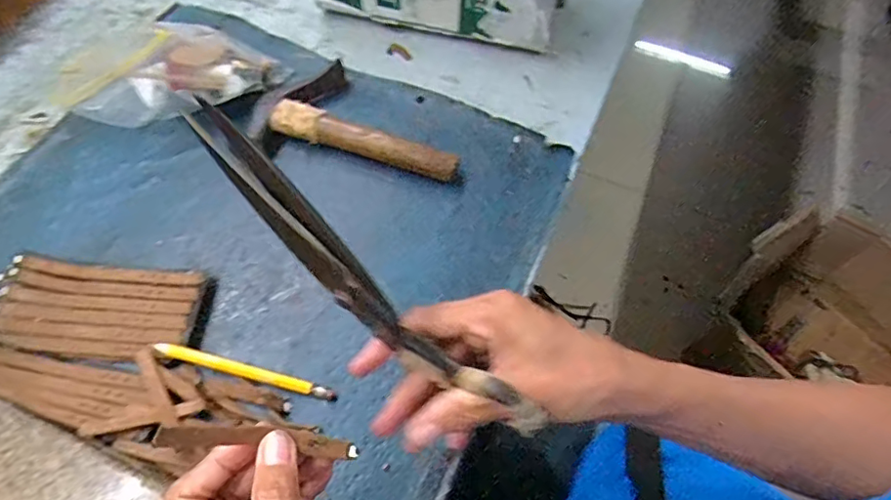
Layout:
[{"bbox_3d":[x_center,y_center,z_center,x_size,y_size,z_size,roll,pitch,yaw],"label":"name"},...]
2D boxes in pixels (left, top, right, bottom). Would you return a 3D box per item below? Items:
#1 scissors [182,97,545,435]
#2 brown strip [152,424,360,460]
[{"bbox_3d":[-0.035,0.023,0.254,0.201,0.046,0.015,45,65,-18],"label":"scissors"},{"bbox_3d":[-0.083,0.087,0.249,0.089,0.010,0.013,16,58,-27],"label":"brown strip"}]

